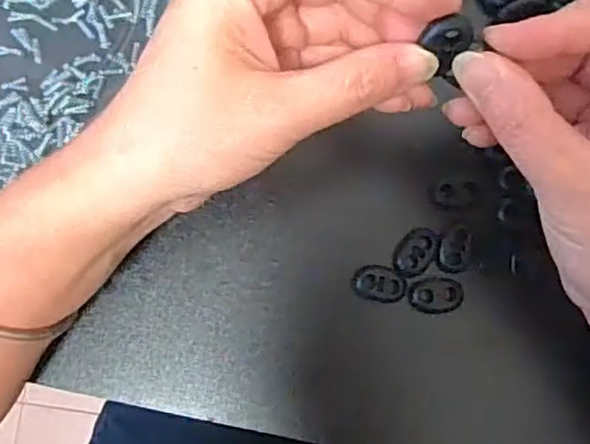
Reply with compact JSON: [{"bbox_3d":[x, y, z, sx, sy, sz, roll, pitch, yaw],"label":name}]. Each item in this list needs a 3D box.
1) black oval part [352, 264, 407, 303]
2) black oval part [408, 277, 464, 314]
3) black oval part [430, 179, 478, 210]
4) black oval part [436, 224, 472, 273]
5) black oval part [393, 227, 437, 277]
[{"bbox_3d":[0.037,0.027,0.290,0.023,0.005,0.015,8,86,1],"label":"black oval part"},{"bbox_3d":[0.062,0.032,0.291,0.023,0.005,0.015,-4,85,0],"label":"black oval part"},{"bbox_3d":[0.070,-0.012,0.294,0.022,0.008,0.013,-2,85,0],"label":"black oval part"},{"bbox_3d":[0.070,0.012,0.291,0.014,0.007,0.020,17,86,1],"label":"black oval part"},{"bbox_3d":[0.052,0.013,0.291,0.015,0.004,0.022,26,86,2],"label":"black oval part"}]

